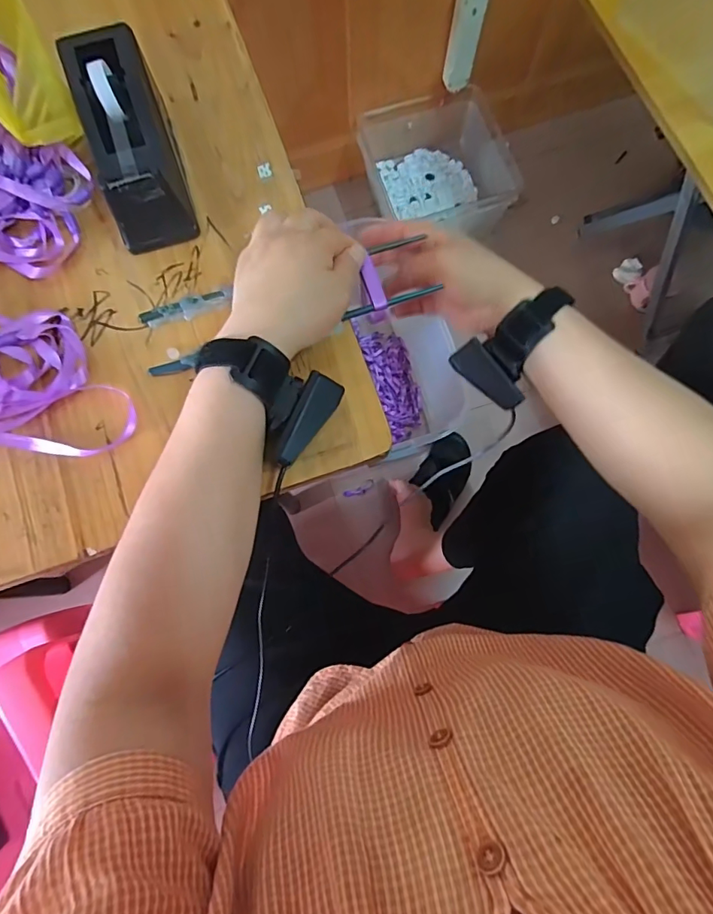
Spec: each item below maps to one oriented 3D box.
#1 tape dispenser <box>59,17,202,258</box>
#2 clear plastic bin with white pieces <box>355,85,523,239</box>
[{"bbox_3d":[-0.174,-0.242,0.374,0.058,0.071,0.149,-17,77,-3],"label":"tape dispenser"},{"bbox_3d":[0.196,-0.662,1.142,0.310,0.135,0.295,-22,78,-4],"label":"clear plastic bin with white pieces"}]

